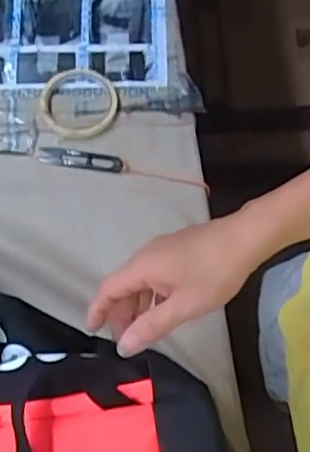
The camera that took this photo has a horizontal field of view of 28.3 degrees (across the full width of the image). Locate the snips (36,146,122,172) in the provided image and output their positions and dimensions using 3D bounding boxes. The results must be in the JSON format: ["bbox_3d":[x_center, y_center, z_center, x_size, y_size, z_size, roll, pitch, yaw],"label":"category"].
[{"bbox_3d":[-0.088,-0.079,0.727,0.098,0.006,0.023,11,69,3],"label":"snips"}]

